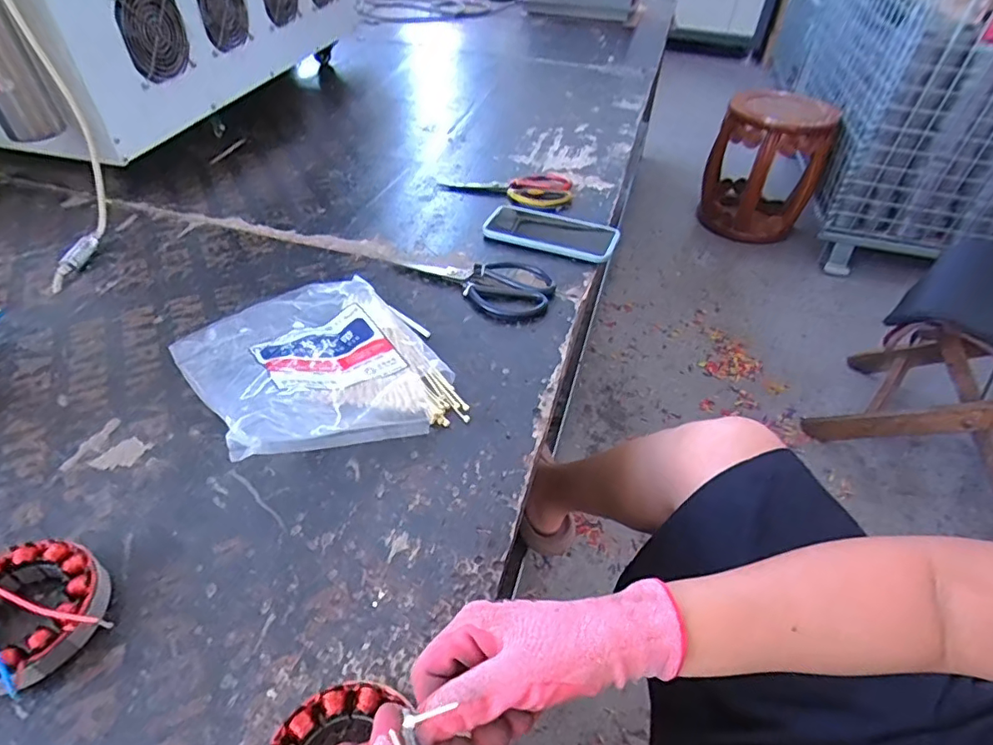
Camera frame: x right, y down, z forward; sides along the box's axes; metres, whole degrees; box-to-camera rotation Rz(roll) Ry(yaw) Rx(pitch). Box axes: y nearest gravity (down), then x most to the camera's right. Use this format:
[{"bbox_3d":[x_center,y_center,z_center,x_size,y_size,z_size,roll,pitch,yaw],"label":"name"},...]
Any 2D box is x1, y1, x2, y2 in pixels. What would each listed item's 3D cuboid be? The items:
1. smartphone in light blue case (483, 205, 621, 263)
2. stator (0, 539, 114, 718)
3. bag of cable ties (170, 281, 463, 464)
[{"bbox_3d":[0.072,-0.189,0.720,0.173,0.011,0.090,16,45,13],"label":"smartphone in light blue case"},{"bbox_3d":[-0.322,0.141,0.350,0.158,0.034,0.098,29,49,24],"label":"stator"},{"bbox_3d":[-0.166,-0.023,0.502,0.205,0.070,0.250,-28,52,-28],"label":"bag of cable ties"}]

